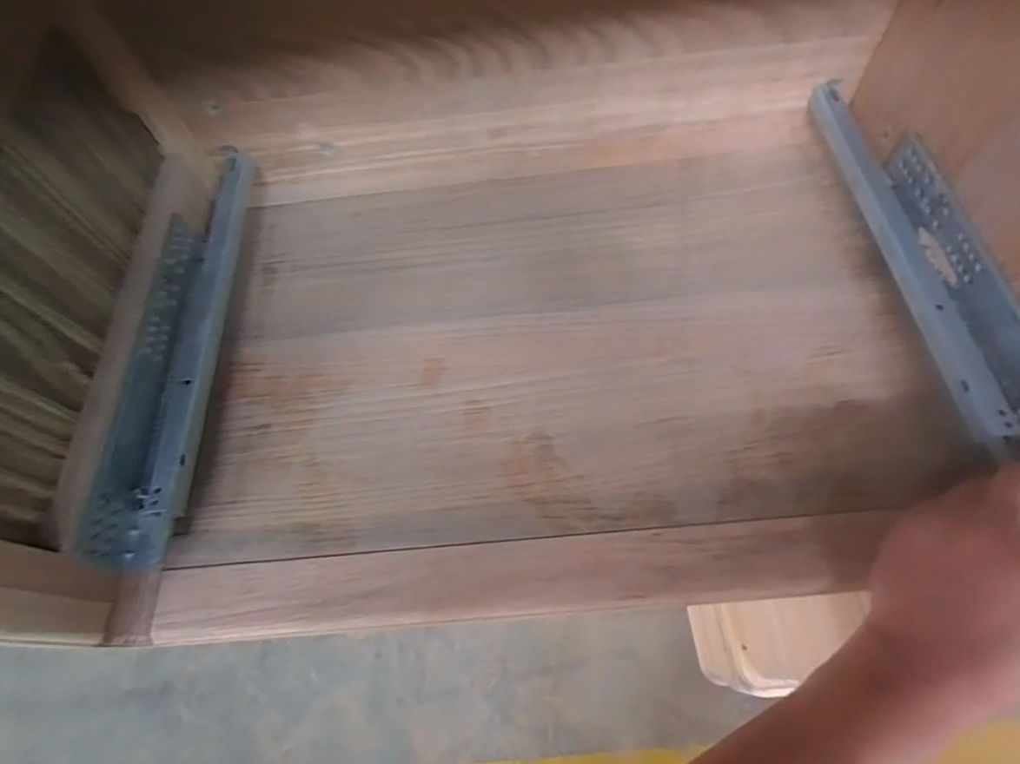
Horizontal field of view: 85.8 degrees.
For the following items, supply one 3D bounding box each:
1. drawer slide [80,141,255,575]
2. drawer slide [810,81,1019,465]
[{"bbox_3d":[-0.244,-0.044,0.419,0.044,0.051,0.354,-7,61,0],"label":"drawer slide"},{"bbox_3d":[0.294,-0.098,0.390,0.052,0.035,0.328,-7,61,0],"label":"drawer slide"}]

